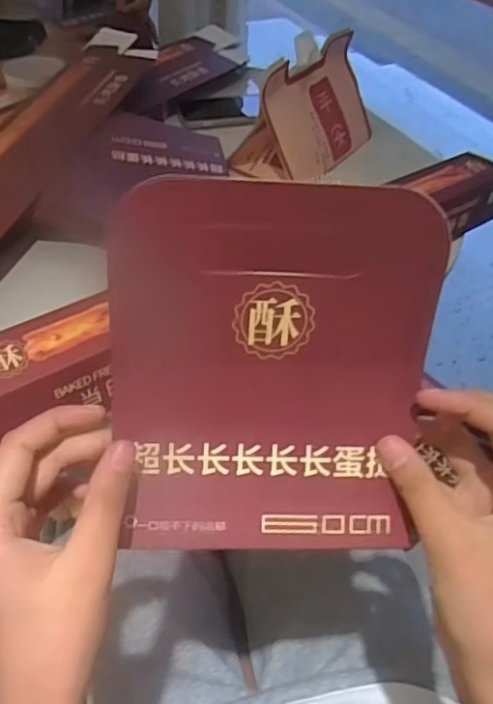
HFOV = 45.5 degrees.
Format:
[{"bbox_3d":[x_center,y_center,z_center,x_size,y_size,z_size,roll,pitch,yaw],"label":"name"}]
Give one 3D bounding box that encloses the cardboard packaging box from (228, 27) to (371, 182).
[{"bbox_3d":[0.089,-0.295,0.726,0.093,0.121,0.203,36,54,25],"label":"cardboard packaging box"}]

